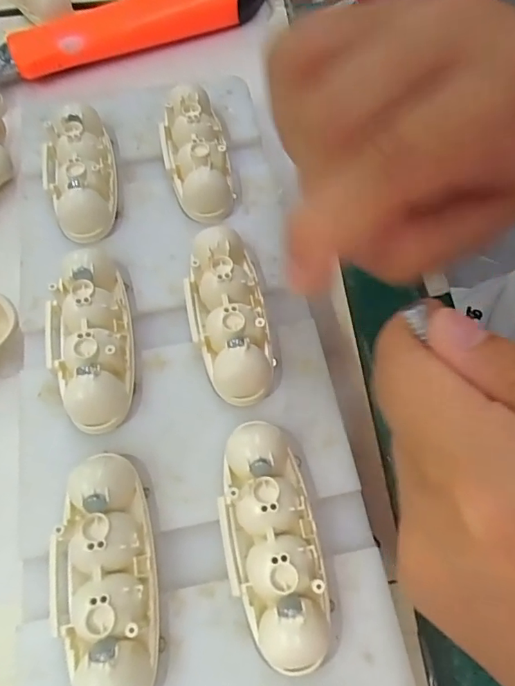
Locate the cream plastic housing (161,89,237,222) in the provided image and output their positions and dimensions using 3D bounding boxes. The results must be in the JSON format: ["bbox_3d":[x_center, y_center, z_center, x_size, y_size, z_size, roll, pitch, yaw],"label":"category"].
[{"bbox_3d":[-0.024,-0.075,0.194,0.025,0.016,0.058,-12,66,-4],"label":"cream plastic housing"}]

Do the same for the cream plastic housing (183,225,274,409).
[{"bbox_3d":[-0.010,-0.010,0.163,0.023,0.014,0.059,-12,67,-4],"label":"cream plastic housing"}]

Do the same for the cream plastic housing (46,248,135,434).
[{"bbox_3d":[-0.055,-0.002,0.160,0.025,0.015,0.060,-10,67,-4],"label":"cream plastic housing"}]

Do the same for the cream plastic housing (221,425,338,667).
[{"bbox_3d":[0.003,0.052,0.134,0.024,0.015,0.061,-8,67,-3],"label":"cream plastic housing"}]

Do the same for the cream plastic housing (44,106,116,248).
[{"bbox_3d":[-0.069,-0.067,0.191,0.024,0.016,0.059,-10,65,-3],"label":"cream plastic housing"}]

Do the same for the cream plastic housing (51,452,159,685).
[{"bbox_3d":[-0.041,0.060,0.129,0.023,0.018,0.063,-10,67,-4],"label":"cream plastic housing"}]

